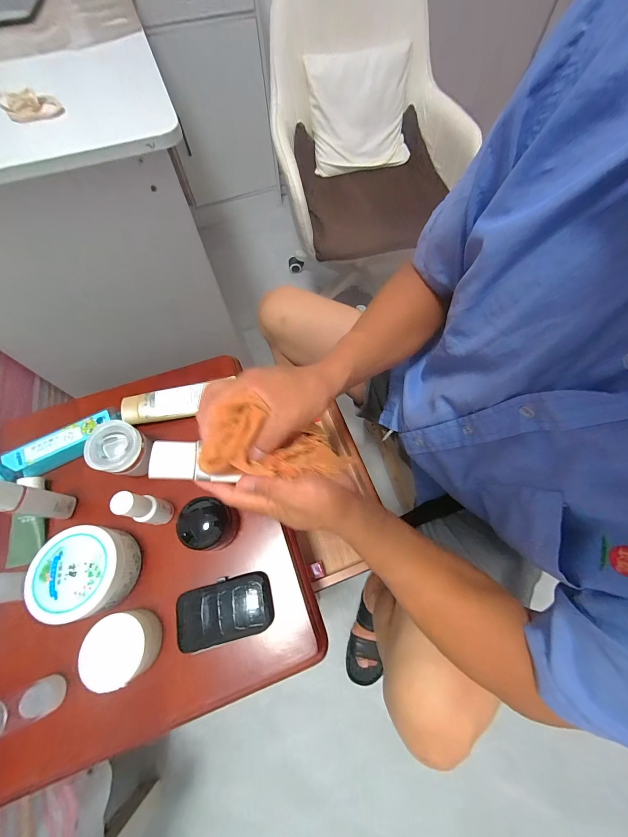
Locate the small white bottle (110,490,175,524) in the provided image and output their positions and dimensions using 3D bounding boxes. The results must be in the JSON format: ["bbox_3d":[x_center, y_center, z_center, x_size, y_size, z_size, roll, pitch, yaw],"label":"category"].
[{"bbox_3d":[-0.204,0.108,0.363,0.028,0.086,0.030,14,67,8],"label":"small white bottle"}]

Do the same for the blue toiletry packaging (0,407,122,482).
[{"bbox_3d":[-0.365,0.041,0.427,0.172,0.031,0.039,-29,68,-11],"label":"blue toiletry packaging"}]

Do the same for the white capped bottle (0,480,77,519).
[{"bbox_3d":[-0.338,0.097,0.351,0.025,0.115,0.030,-1,66,1],"label":"white capped bottle"}]

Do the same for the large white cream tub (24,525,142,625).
[{"bbox_3d":[-0.263,0.180,0.358,0.096,0.068,0.092,-1,66,1],"label":"large white cream tub"}]

